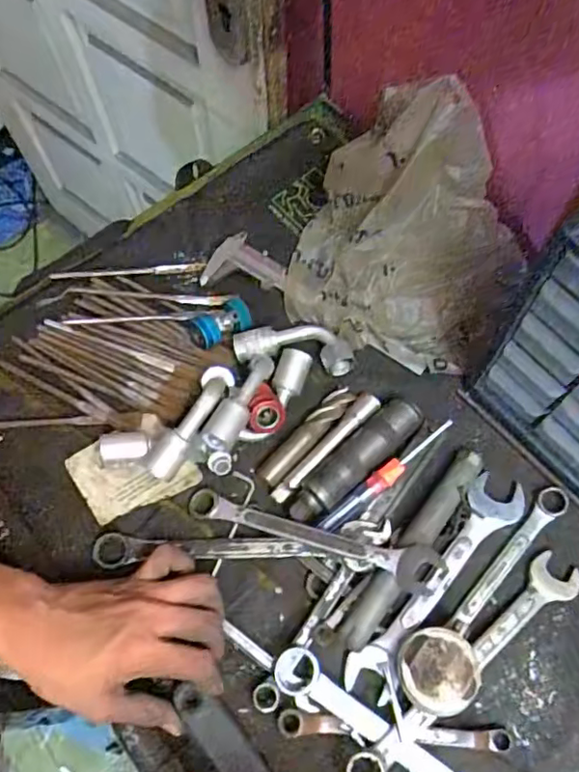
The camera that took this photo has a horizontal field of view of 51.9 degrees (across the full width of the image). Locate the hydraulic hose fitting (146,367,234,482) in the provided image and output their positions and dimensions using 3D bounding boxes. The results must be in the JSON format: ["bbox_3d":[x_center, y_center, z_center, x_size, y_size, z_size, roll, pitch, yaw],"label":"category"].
[{"bbox_3d":[-0.080,0.030,0.486,0.026,0.038,0.104,26,70,11],"label":"hydraulic hose fitting"}]

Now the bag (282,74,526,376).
[{"bbox_3d":[0.100,-0.130,0.502,0.194,0.131,0.176,20,69,8],"label":"bag"}]

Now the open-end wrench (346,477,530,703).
[{"bbox_3d":[0.115,0.150,0.457,0.041,0.014,0.198,37,72,14],"label":"open-end wrench"}]

